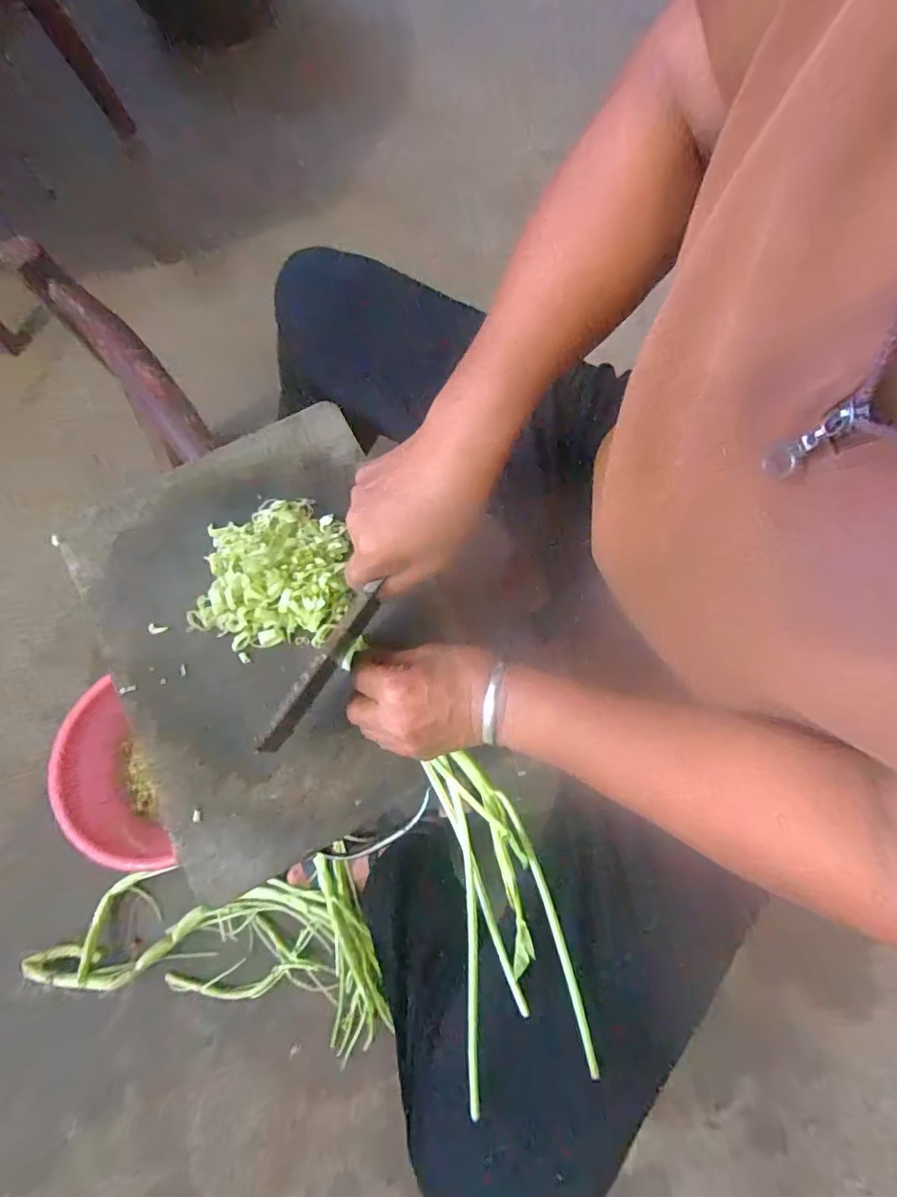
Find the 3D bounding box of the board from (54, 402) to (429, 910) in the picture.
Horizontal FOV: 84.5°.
[{"bbox_3d":[-0.151,0.025,0.423,0.261,0.021,0.354,-26,76,-9],"label":"board"}]

